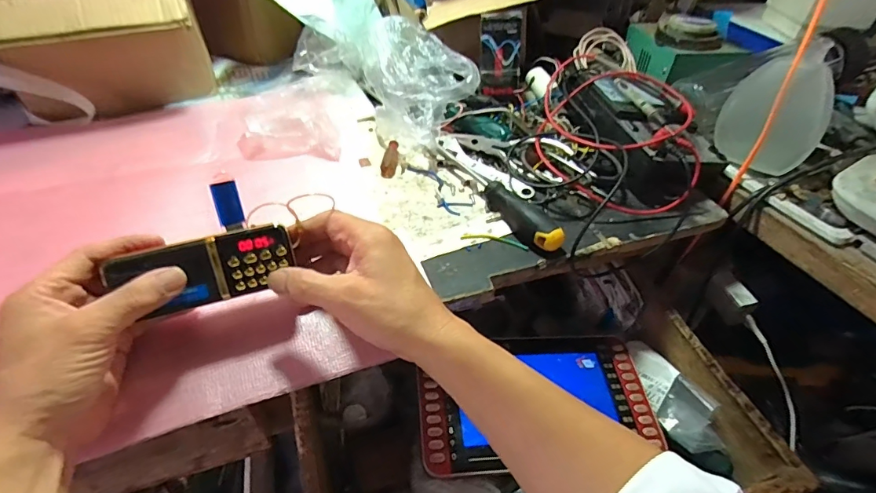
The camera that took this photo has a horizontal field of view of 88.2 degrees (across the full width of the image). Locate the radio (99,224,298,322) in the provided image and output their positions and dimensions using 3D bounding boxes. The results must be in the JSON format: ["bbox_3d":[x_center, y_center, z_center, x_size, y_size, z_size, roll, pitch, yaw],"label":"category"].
[{"bbox_3d":[-0.162,0.018,0.320,0.115,0.046,0.022,-13,11,-17],"label":"radio"}]

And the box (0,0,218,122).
[{"bbox_3d":[-0.407,-0.244,0.550,0.219,0.146,0.177,-19,47,-21],"label":"box"}]

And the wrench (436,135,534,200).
[{"bbox_3d":[0.049,-0.090,0.503,0.022,0.007,0.137,-47,59,-4],"label":"wrench"}]

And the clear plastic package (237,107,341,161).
[{"bbox_3d":[-0.171,-0.126,0.511,0.111,0.039,0.074,-8,44,-12],"label":"clear plastic package"}]

